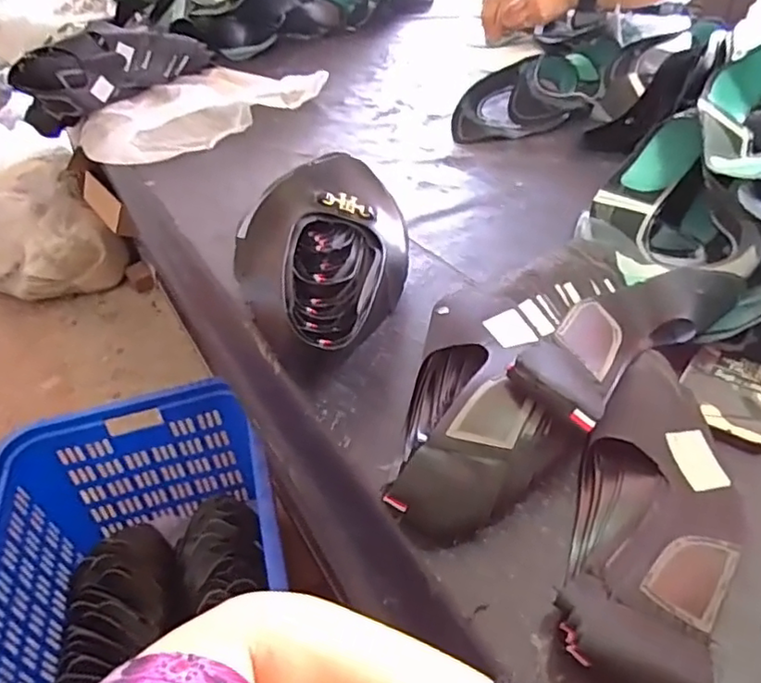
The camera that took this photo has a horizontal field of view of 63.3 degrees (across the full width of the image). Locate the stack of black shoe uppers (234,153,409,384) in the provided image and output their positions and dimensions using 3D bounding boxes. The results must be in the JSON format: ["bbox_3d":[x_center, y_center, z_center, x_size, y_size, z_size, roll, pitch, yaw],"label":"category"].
[{"bbox_3d":[-0.064,-0.074,0.620,0.153,0.120,0.251,8,42,16],"label":"stack of black shoe uppers"}]

